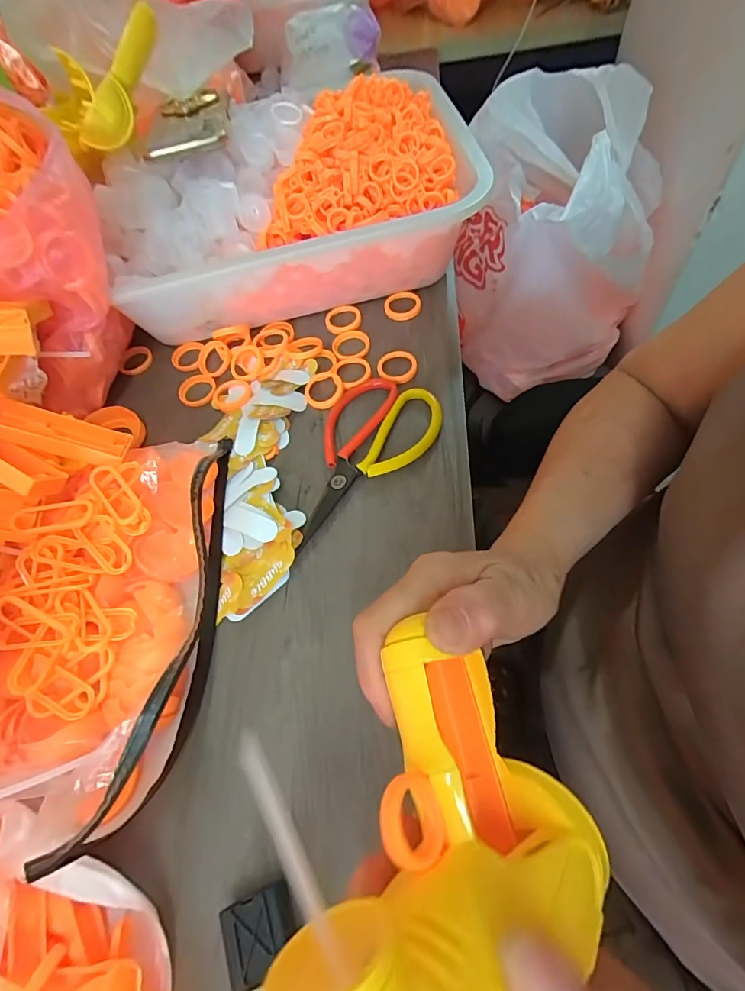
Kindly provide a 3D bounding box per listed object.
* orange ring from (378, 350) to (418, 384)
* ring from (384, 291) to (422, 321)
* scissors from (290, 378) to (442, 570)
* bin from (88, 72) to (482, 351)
[{"bbox_3d":[0.022,-0.116,0.405,0.035,0.004,0.036,-4,60,6],"label":"orange ring"},{"bbox_3d":[0.030,-0.186,0.445,0.035,0.007,0.035,-4,60,6],"label":"ring"},{"bbox_3d":[-0.019,-0.036,0.359,0.164,0.009,0.087,-42,63,-15],"label":"scissors"},{"bbox_3d":[-0.074,-0.271,0.445,0.340,0.108,0.215,-12,60,1],"label":"bin"}]

